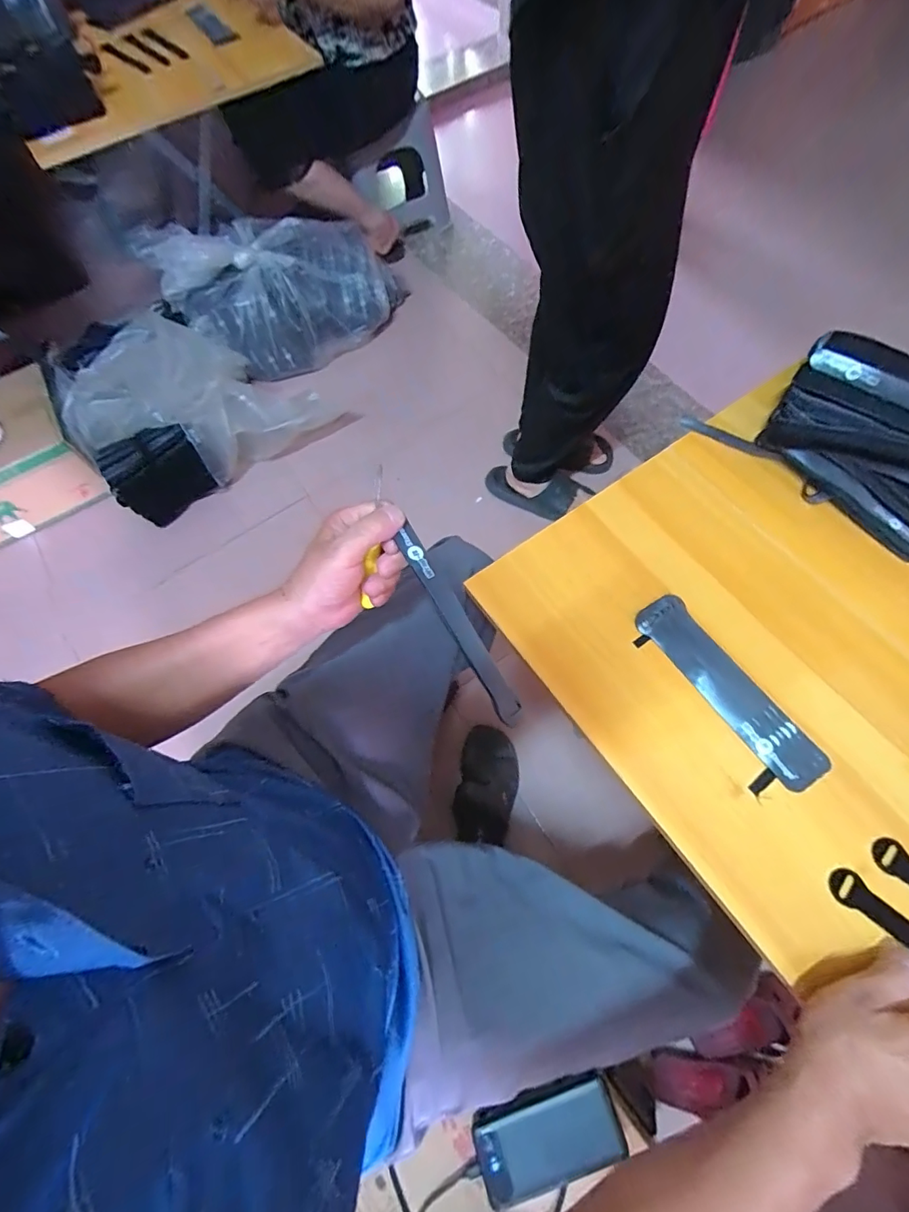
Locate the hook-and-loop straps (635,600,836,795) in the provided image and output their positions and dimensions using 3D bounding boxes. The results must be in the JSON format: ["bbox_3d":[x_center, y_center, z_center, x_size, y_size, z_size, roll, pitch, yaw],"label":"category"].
[{"bbox_3d":[0.251,0.079,0.458,0.067,0.011,0.199,-30,69,-9],"label":"hook-and-loop straps"}]

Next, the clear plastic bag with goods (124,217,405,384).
[{"bbox_3d":[-0.414,-0.816,1.252,0.581,0.298,0.244,-23,68,-7],"label":"clear plastic bag with goods"}]

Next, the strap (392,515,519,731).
[{"bbox_3d":[0.003,0.014,0.395,0.018,0.011,0.177,-30,85,-9],"label":"strap"}]

